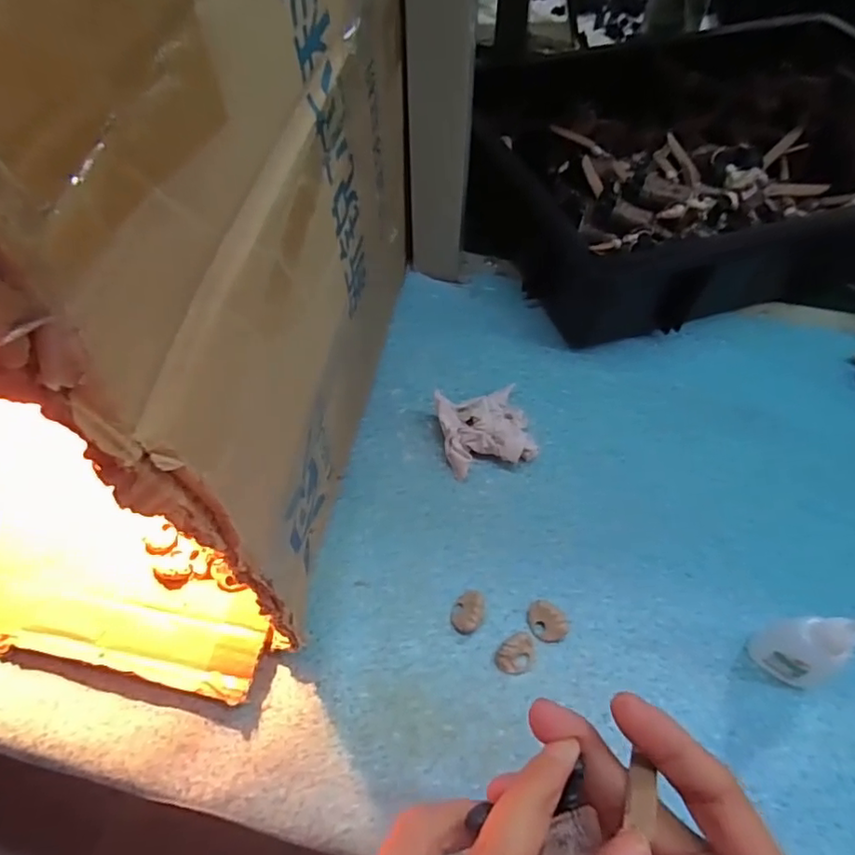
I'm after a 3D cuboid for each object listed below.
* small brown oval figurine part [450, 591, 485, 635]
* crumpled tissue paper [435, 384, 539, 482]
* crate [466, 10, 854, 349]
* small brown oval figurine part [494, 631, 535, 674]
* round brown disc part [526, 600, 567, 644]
[{"bbox_3d":[0.024,0.109,0.340,0.017,0.008,0.025,21,58,13],"label":"small brown oval figurine part"},{"bbox_3d":[0.041,-0.002,0.396,0.065,0.035,0.059,-12,56,-9],"label":"crumpled tissue paper"},{"bbox_3d":[0.246,-0.252,0.537,0.430,0.104,0.322,-12,56,-9],"label":"crate"},{"bbox_3d":[0.051,0.129,0.327,0.025,0.007,0.019,-19,58,-13],"label":"small brown oval figurine part"},{"bbox_3d":[0.070,0.114,0.337,0.025,0.011,0.018,34,61,20],"label":"round brown disc part"}]

